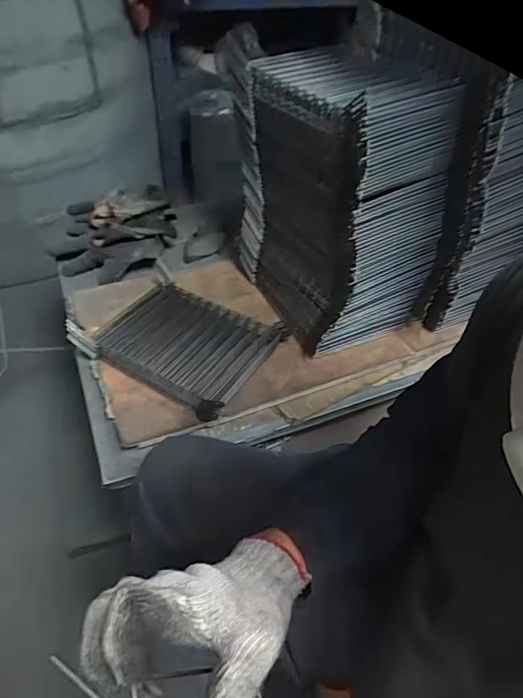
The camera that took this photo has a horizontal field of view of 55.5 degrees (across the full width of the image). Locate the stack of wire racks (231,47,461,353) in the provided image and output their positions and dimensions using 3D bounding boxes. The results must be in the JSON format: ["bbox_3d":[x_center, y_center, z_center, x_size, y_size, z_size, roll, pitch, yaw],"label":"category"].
[{"bbox_3d":[0.123,-0.241,0.804,0.209,0.356,0.285,-21,49,-22],"label":"stack of wire racks"}]

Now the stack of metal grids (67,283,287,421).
[{"bbox_3d":[-0.136,-0.021,0.814,0.275,0.041,0.211,23,48,19],"label":"stack of metal grids"}]

